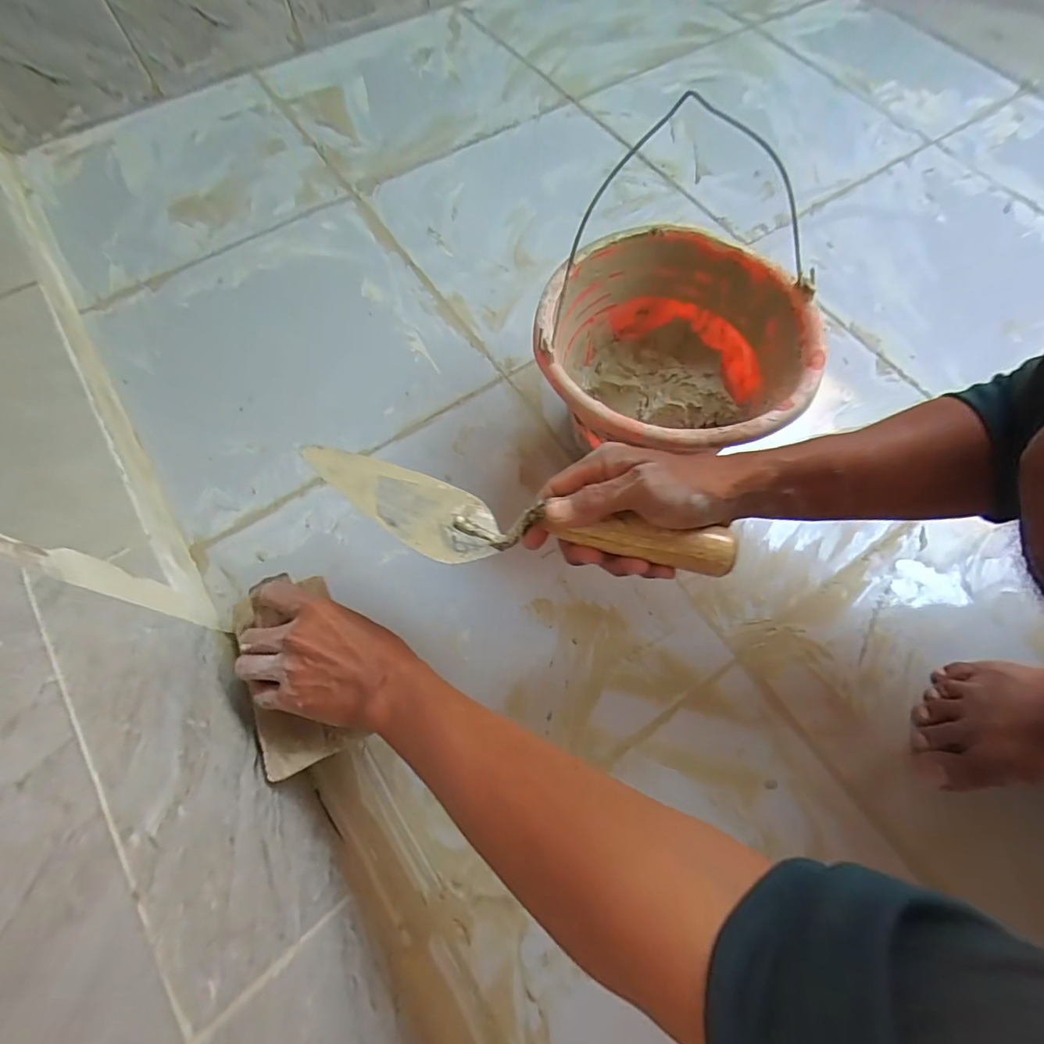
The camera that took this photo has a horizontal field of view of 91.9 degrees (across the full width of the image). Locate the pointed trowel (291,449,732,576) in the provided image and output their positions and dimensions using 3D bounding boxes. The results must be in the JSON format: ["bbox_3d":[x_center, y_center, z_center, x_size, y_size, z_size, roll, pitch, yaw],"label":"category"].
[{"bbox_3d":[-0.008,0.003,0.363,0.296,0.060,0.072,10,67,11],"label":"pointed trowel"}]

